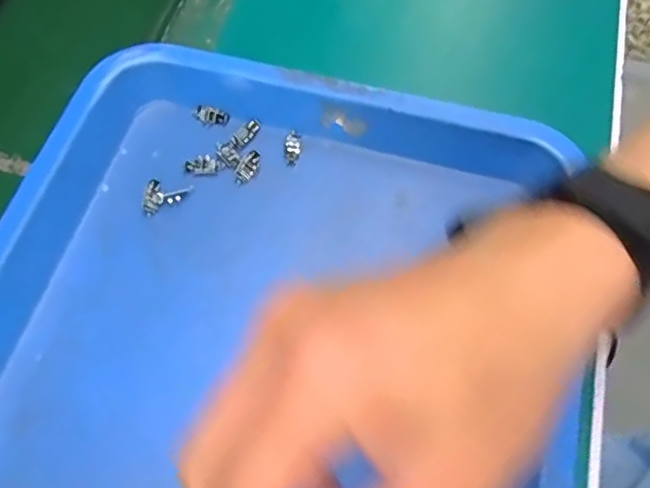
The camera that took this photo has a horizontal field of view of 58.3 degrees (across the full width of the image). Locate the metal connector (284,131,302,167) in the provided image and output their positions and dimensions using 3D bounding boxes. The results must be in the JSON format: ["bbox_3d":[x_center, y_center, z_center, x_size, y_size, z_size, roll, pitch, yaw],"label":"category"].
[{"bbox_3d":[-0.023,-0.068,0.405,0.011,0.004,0.027,3,64,4],"label":"metal connector"}]

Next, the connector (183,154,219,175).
[{"bbox_3d":[-0.084,-0.054,0.398,0.023,0.004,0.015,-1,64,0],"label":"connector"}]

